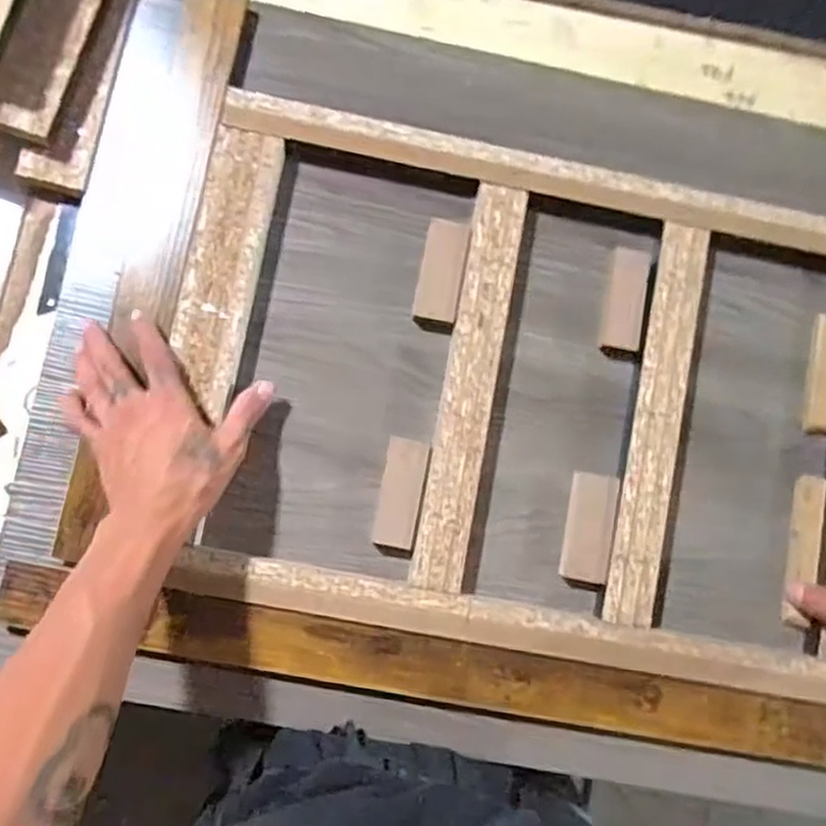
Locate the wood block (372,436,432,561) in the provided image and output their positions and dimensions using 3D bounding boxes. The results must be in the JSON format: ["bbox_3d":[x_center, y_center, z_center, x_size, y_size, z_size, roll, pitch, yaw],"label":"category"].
[{"bbox_3d":[-0.010,0.063,0.556,0.031,0.024,0.086,10,84,-4],"label":"wood block"}]

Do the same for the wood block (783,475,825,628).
[{"bbox_3d":[0.303,0.104,0.572,0.023,0.014,0.112,10,85,-4],"label":"wood block"}]

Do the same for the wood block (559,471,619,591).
[{"bbox_3d":[0.134,0.089,0.563,0.032,0.018,0.084,11,83,-3],"label":"wood block"}]

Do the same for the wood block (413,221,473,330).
[{"bbox_3d":[0.022,-0.106,0.578,0.032,0.016,0.084,10,83,-3],"label":"wood block"}]

